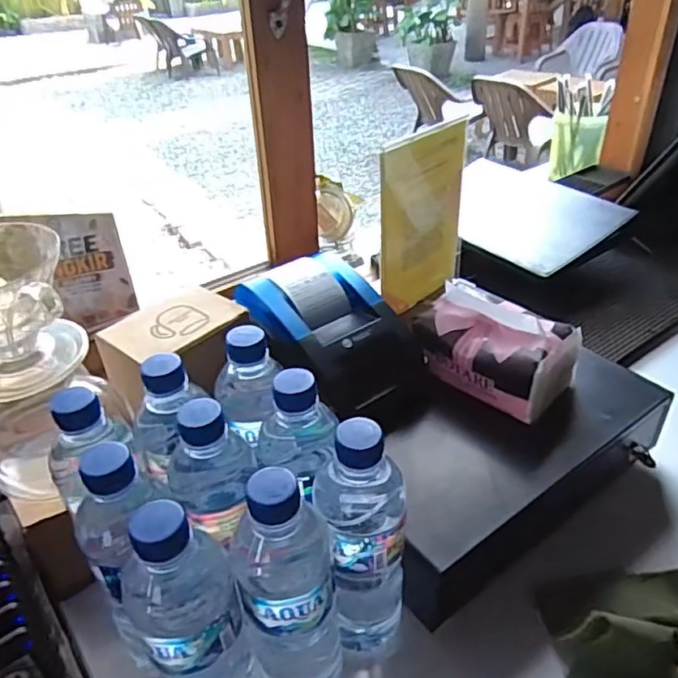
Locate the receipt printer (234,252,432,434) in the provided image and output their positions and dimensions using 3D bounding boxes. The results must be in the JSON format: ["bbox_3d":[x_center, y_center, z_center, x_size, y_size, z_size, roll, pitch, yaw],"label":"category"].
[{"bbox_3d":[-0.005,0.001,0.594,0.131,0.103,0.185,-30,43,-34],"label":"receipt printer"}]

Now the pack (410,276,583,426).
[{"bbox_3d":[0.157,0.004,0.593,0.144,0.077,0.099,24,42,32],"label":"pack"}]

